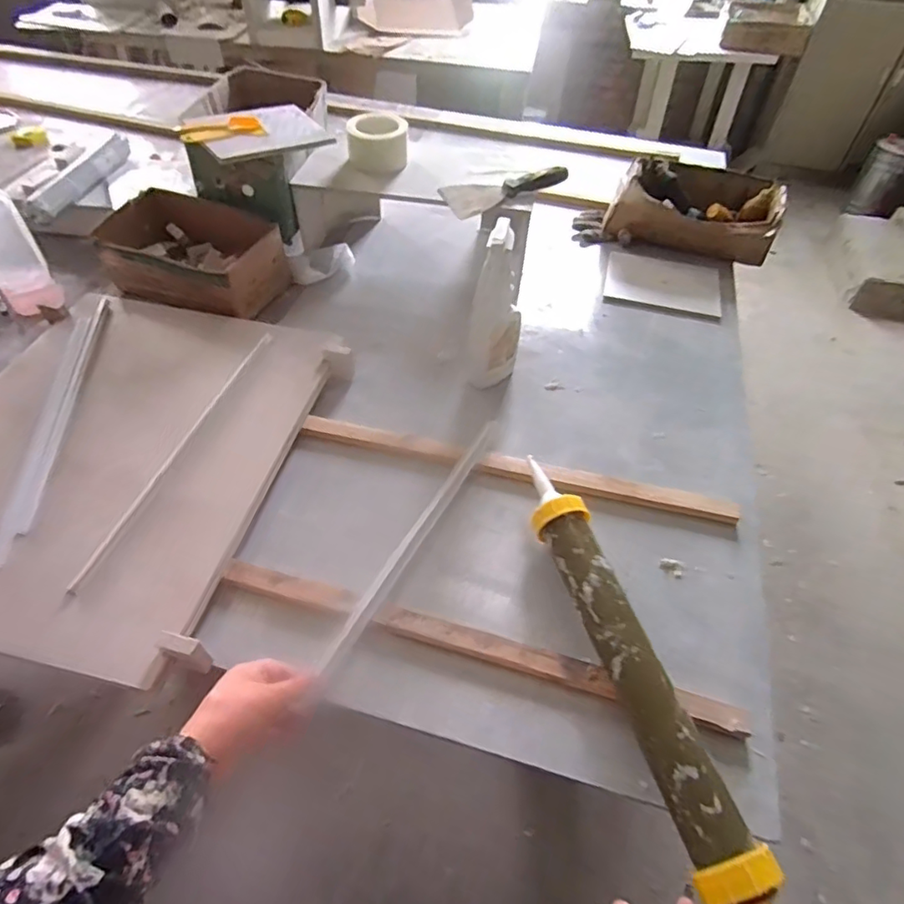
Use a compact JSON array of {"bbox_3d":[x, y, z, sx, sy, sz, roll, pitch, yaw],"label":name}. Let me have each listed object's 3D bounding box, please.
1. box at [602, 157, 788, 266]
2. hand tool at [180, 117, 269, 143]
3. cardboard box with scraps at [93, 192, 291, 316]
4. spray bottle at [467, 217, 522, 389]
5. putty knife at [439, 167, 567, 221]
[{"bbox_3d":[0.469,-0.483,1.083,0.309,0.099,0.213,20,52,14],"label":"box"},{"bbox_3d":[-0.343,-0.483,0.837,0.121,0.017,0.041,-21,54,-19],"label":"hand tool"},{"bbox_3d":[-0.425,-0.329,0.921,0.270,0.098,0.170,17,51,12],"label":"cardboard box with scraps"},{"bbox_3d":[0.060,-0.184,0.757,0.067,0.243,0.060,10,50,6],"label":"spray bottle"},{"bbox_3d":[0.087,-0.430,0.904,0.201,0.043,0.079,-17,53,-17],"label":"putty knife"}]

